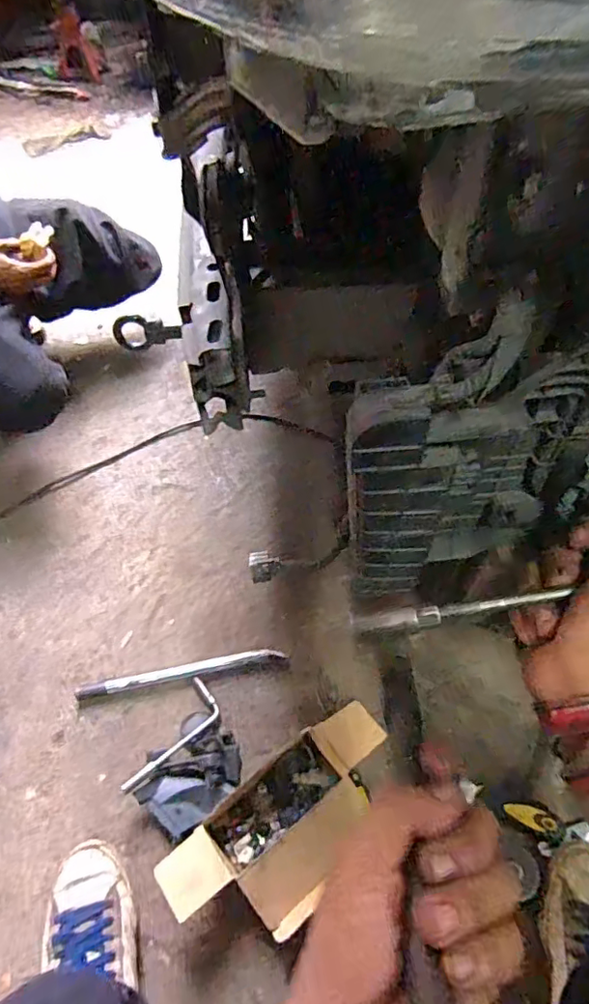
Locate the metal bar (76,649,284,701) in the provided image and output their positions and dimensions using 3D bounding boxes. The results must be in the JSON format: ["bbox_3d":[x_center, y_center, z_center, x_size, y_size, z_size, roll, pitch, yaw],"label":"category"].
[{"bbox_3d":[-0.167,0.254,0.825,0.304,0.011,0.023,-9,54,-5],"label":"metal bar"}]

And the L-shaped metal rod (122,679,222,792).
[{"bbox_3d":[-0.160,0.327,0.760,0.057,0.016,0.169,23,58,17],"label":"L-shaped metal rod"}]

